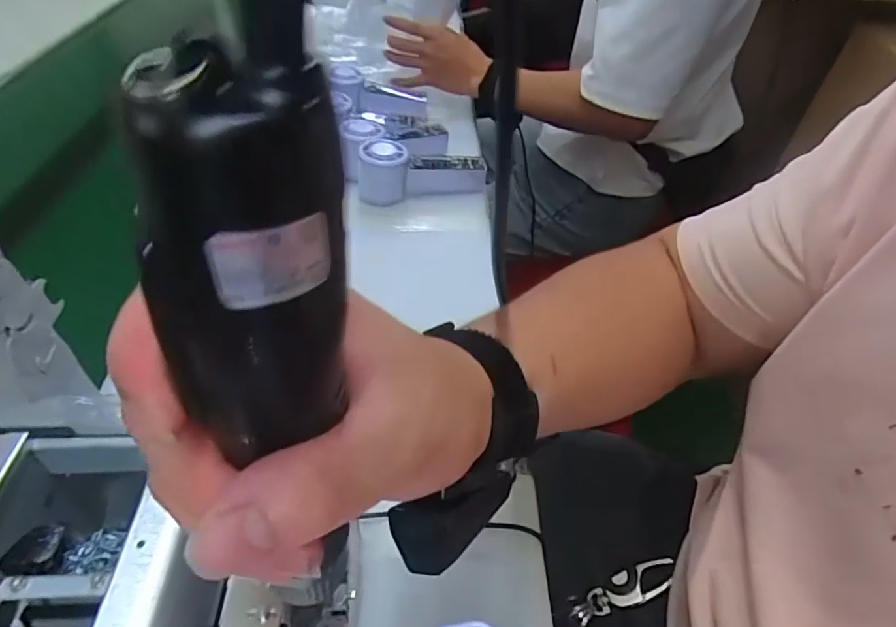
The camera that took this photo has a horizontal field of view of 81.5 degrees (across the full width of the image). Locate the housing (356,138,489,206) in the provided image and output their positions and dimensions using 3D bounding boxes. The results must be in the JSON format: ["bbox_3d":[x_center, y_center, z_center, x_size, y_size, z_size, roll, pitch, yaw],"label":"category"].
[{"bbox_3d":[-0.031,-0.175,0.634,0.153,0.058,0.051,-4,46,-9],"label":"housing"}]

